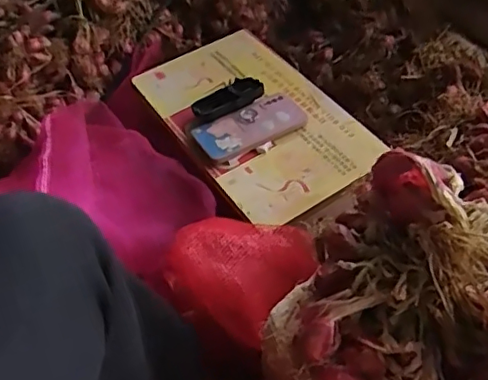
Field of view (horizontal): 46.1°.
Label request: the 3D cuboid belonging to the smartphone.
[{"bbox_3d":[0.011,-0.094,0.842,0.167,0.009,0.075,-24,57,-18],"label":"smartphone"}]

